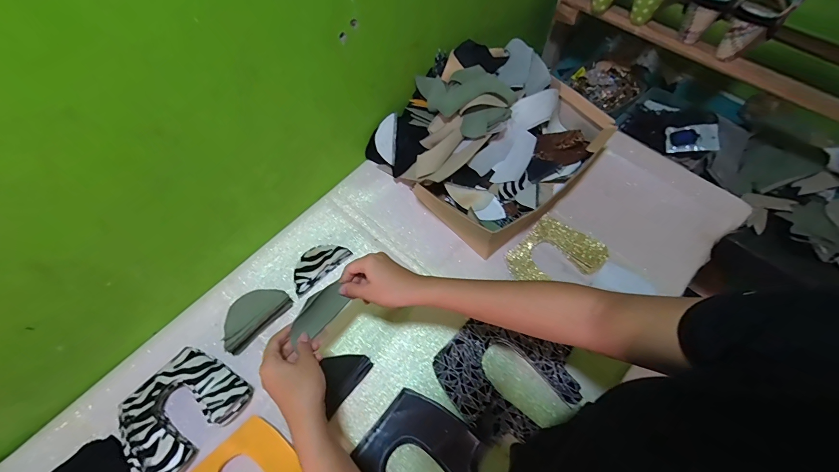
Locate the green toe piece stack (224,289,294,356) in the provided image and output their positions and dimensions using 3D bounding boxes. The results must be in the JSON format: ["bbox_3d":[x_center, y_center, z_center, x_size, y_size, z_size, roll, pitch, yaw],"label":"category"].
[{"bbox_3d":[-0.274,0.132,0.584,0.053,0.051,0.123,41,71,20],"label":"green toe piece stack"}]

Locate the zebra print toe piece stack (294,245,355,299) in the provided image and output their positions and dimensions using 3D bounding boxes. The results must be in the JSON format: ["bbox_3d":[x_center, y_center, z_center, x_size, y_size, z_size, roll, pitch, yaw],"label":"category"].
[{"bbox_3d":[-0.184,0.051,0.635,0.054,0.021,0.111,40,71,19],"label":"zebra print toe piece stack"}]

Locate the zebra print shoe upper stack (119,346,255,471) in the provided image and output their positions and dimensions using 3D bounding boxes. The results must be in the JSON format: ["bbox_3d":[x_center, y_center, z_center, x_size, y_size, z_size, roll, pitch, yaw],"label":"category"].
[{"bbox_3d":[-0.343,0.253,0.519,0.132,0.057,0.162,36,70,18],"label":"zebra print shoe upper stack"}]

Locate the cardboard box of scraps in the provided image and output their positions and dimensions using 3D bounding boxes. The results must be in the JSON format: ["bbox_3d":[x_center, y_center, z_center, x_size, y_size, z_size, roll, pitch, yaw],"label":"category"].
[{"bbox_3d":[0.125,-0.185,0.674,0.349,0.137,0.354,-38,68,-16],"label":"cardboard box of scraps"}]

